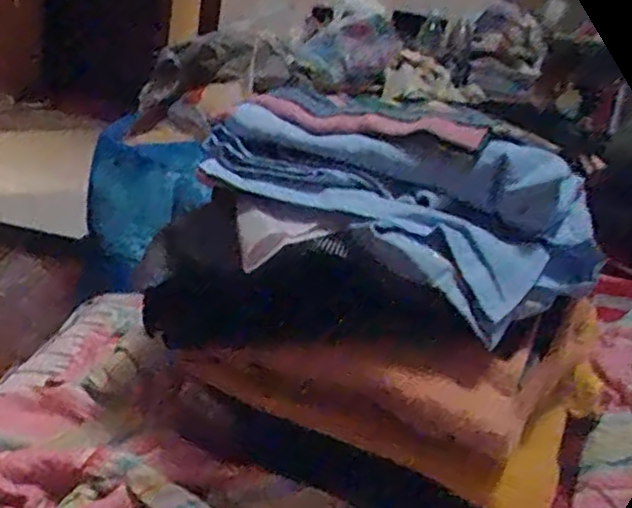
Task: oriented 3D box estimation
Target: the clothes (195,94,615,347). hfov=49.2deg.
[{"bbox_3d":[0.044,-0.042,0.523,0.276,0.107,0.144,24,23,37],"label":"clothes"}]

